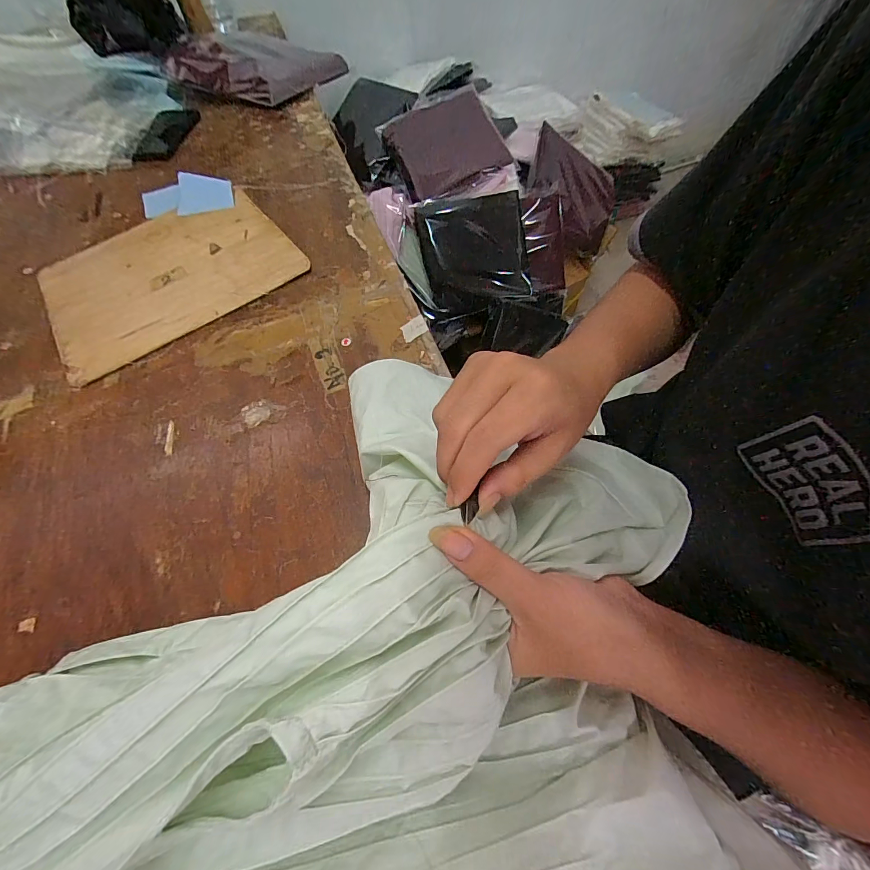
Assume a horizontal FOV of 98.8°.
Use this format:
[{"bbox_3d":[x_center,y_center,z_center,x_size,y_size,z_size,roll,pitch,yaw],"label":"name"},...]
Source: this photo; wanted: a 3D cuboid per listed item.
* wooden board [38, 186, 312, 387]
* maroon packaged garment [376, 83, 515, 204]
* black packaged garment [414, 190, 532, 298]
[{"bbox_3d":[-0.340,-0.214,0.476,0.284,0.008,0.251,-33,64,-13],"label":"wooden board"},{"bbox_3d":[0.036,-0.762,0.978,0.301,0.048,0.292,-20,85,-3],"label":"maroon packaged garment"},{"bbox_3d":[0.106,-0.483,0.980,0.276,0.060,0.253,-10,105,-2],"label":"black packaged garment"}]

